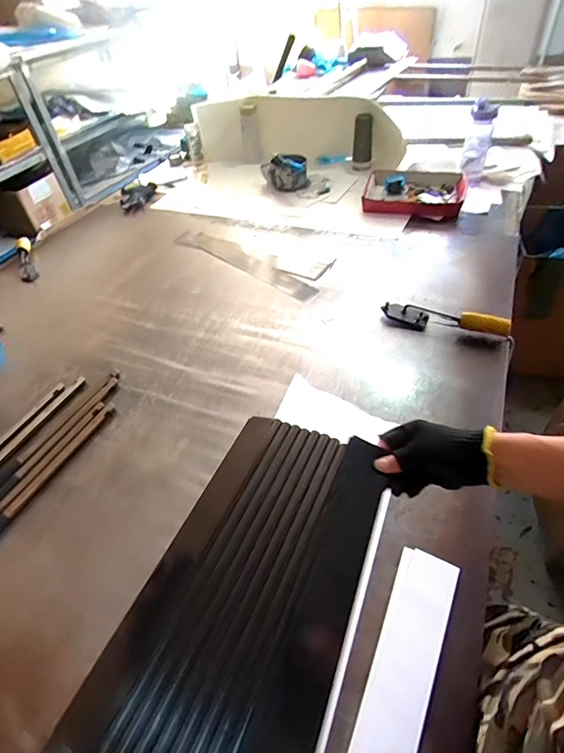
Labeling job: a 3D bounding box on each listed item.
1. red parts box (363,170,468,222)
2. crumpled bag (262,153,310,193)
[{"bbox_3d":[0.441,-0.616,1.380,0.333,0.074,0.242,18,51,19],"label":"red parts box"},{"bbox_3d":[0.004,-0.754,1.498,0.182,0.121,0.068,15,50,17],"label":"crumpled bag"}]

